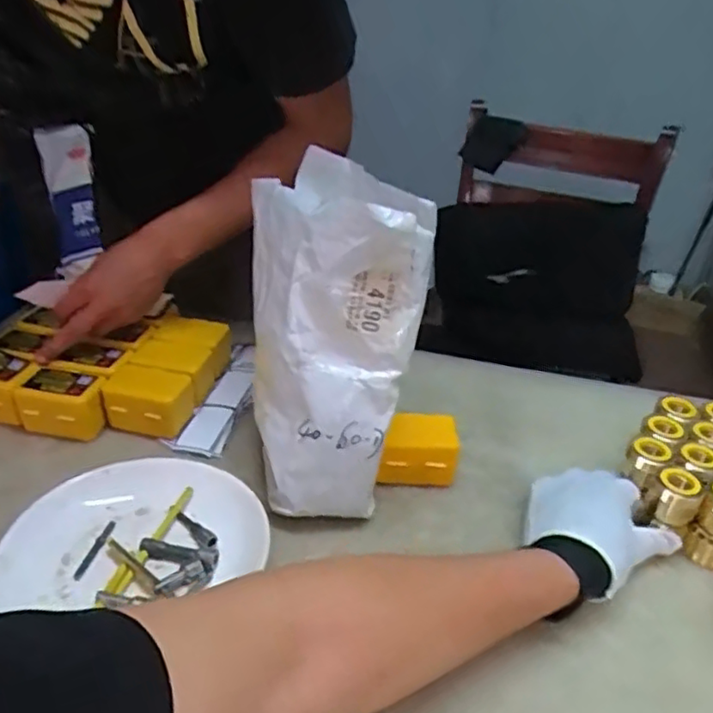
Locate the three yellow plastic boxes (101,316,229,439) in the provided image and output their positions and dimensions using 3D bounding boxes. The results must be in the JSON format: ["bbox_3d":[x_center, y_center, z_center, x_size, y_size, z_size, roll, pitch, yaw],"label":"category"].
[{"bbox_3d":[-0.204,0.015,0.723,0.087,0.049,0.166,9,33,7],"label":"three yellow plastic boxes"}]

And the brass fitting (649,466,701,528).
[{"bbox_3d":[0.277,0.122,0.562,0.034,0.042,0.032,28,39,30],"label":"brass fitting"}]

